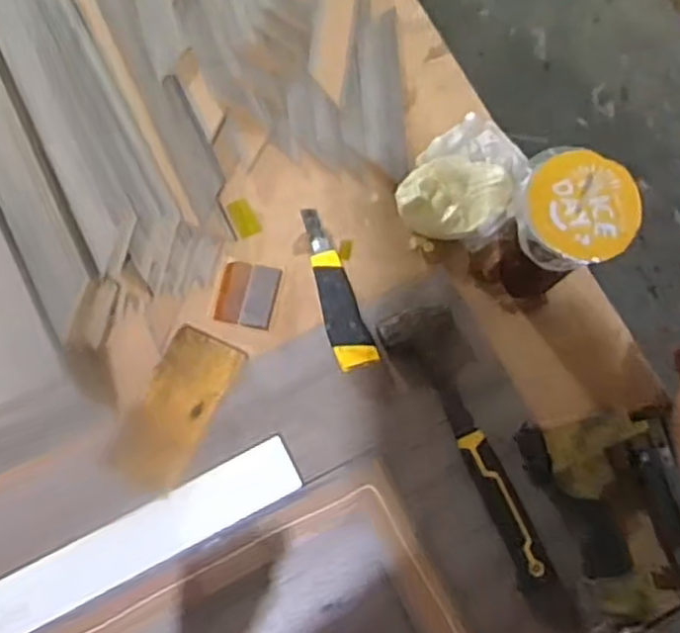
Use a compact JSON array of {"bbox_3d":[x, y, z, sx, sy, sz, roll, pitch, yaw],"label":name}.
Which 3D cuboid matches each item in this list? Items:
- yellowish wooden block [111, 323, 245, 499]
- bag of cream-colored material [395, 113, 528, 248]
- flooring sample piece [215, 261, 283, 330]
[{"bbox_3d":[-0.153,0.086,0.689,0.073,0.013,0.153,26,69,4],"label":"yellowish wooden block"},{"bbox_3d":[0.134,-0.140,0.746,0.109,0.045,0.141,33,78,8],"label":"bag of cream-colored material"},{"bbox_3d":[-0.093,-0.022,0.733,0.057,0.005,0.064,10,76,3],"label":"flooring sample piece"}]

